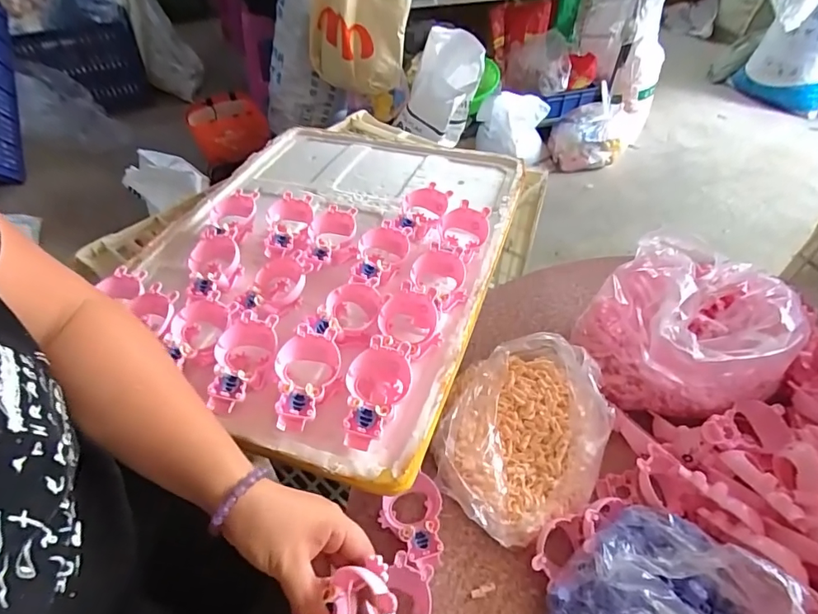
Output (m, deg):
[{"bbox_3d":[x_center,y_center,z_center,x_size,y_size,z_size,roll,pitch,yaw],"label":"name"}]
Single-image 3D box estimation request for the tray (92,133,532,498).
[{"bbox_3d":[-0.105,-0.096,0.611,0.437,0.063,0.574,15,51,13],"label":"tray"}]

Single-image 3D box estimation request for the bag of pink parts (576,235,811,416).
[{"bbox_3d":[0.336,0.014,0.568,0.202,0.144,0.208,-13,51,-11],"label":"bag of pink parts"}]

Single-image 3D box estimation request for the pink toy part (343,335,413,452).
[{"bbox_3d":[-0.031,0.076,0.435,0.059,0.036,0.110,18,52,15],"label":"pink toy part"}]

